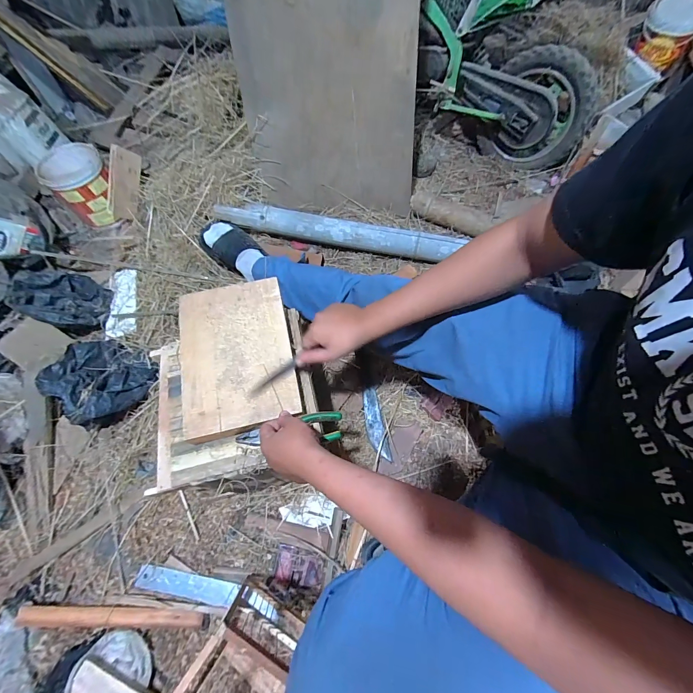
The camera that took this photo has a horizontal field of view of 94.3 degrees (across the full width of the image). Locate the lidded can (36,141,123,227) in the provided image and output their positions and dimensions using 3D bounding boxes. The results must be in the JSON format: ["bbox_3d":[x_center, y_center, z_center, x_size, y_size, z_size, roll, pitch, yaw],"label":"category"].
[{"bbox_3d":[-0.822,-0.499,1.030,0.179,0.166,0.174,-40,71,-16],"label":"lidded can"}]

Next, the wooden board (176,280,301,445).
[{"bbox_3d":[-0.197,0.007,0.574,0.190,0.018,0.286,-11,66,-4],"label":"wooden board"}]

